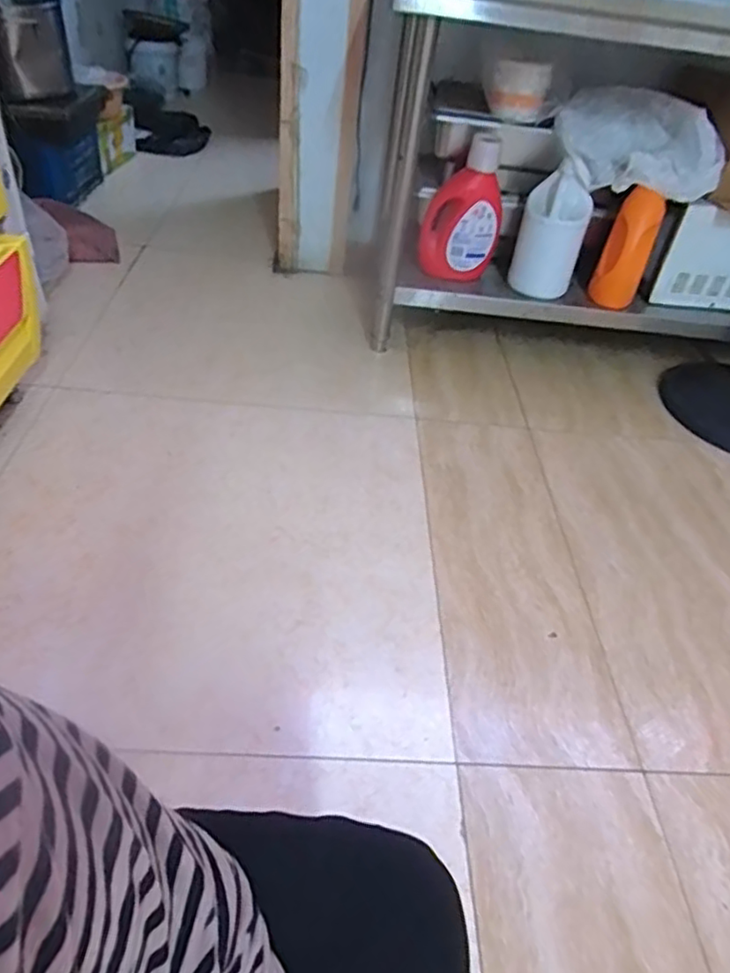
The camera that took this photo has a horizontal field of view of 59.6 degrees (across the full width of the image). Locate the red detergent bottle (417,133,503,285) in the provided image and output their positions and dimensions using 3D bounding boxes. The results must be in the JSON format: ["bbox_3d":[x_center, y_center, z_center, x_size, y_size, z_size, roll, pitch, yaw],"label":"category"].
[{"bbox_3d":[0.237,-0.664,1.542,0.189,0.297,0.100,12,42,5],"label":"red detergent bottle"}]

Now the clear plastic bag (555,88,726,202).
[{"bbox_3d":[0.633,-0.790,1.471,0.376,0.161,0.240,19,43,12],"label":"clear plastic bag"}]

